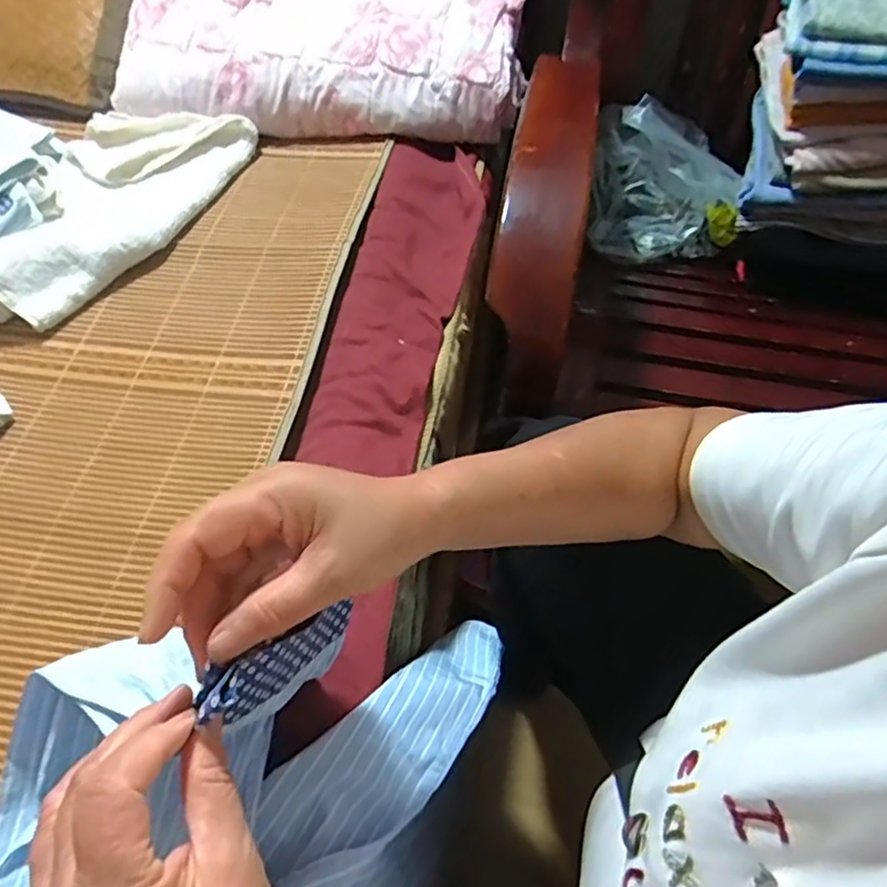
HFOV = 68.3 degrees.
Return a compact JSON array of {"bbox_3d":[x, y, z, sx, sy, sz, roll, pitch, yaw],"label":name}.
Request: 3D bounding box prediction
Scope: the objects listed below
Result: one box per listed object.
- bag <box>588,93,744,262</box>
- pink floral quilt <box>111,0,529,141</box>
[{"bbox_3d":[0.281,-0.341,0.852,0.187,0.134,0.143,3,58,0],"label":"bag"},{"bbox_3d":[-0.130,-0.528,0.759,0.446,0.167,0.331,2,58,0],"label":"pink floral quilt"}]

